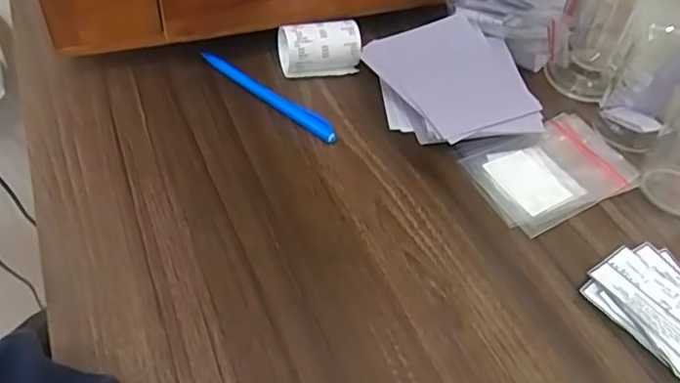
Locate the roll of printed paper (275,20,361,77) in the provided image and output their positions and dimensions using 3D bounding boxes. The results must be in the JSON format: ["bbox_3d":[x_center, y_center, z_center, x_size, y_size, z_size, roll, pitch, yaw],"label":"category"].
[{"bbox_3d":[-0.016,-0.109,0.447,0.060,0.036,0.028,-6,48,-11],"label":"roll of printed paper"}]

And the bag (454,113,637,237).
[{"bbox_3d":[0.140,-0.016,0.394,0.101,0.015,0.077,-17,51,-21],"label":"bag"}]

